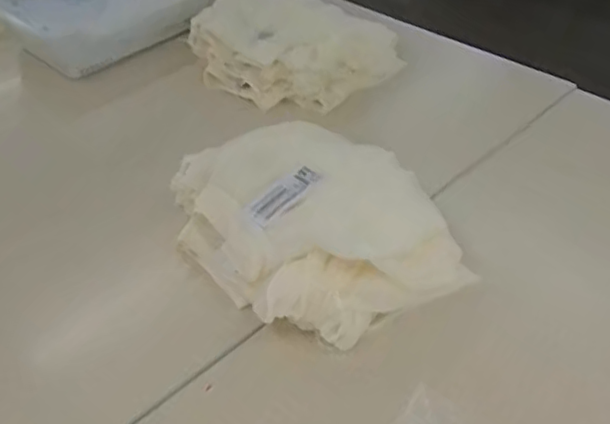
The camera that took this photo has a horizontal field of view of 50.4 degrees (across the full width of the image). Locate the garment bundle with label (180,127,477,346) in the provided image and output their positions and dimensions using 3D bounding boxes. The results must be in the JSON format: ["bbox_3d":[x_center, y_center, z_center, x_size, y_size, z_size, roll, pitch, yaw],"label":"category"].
[{"bbox_3d":[0.003,0.013,0.917,0.310,0.100,0.367,-24,45,-21],"label":"garment bundle with label"}]

